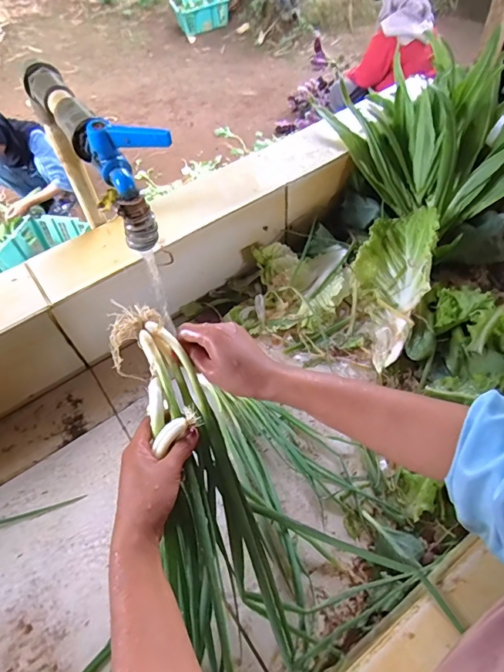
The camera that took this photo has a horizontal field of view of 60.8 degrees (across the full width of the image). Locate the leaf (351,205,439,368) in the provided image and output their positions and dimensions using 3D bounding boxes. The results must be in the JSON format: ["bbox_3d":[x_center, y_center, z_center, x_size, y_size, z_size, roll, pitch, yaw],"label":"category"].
[{"bbox_3d":[0.216,-0.079,0.677,0.117,0.076,0.275,10,73,11],"label":"leaf"}]

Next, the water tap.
[{"bbox_3d":[-0.157,-0.192,0.427,0.053,0.099,0.242,-32,58,-18],"label":"water tap"}]

